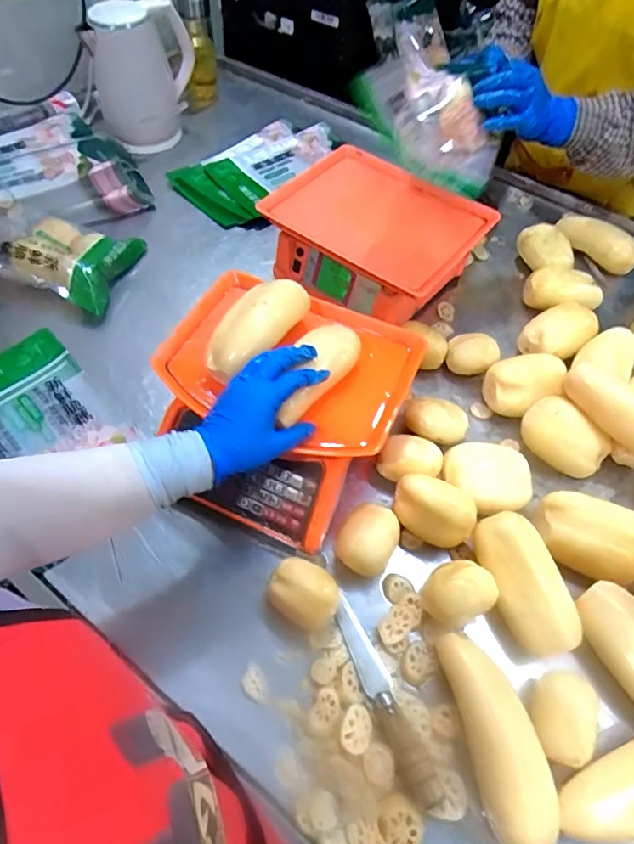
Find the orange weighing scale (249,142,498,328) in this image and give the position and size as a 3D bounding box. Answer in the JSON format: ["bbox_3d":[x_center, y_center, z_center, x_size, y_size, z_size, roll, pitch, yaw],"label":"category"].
[{"bbox_3d":[0.090,-0.276,0.812,0.267,0.130,0.252,32,61,18],"label":"orange weighing scale"}]

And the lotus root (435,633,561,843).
[{"bbox_3d":[0.169,0.299,0.492,0.068,0.065,0.178,-9,57,-8],"label":"lotus root"}]

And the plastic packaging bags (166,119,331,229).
[{"bbox_3d":[-0.101,-0.520,1.025,0.186,0.043,0.349,37,63,20],"label":"plastic packaging bags"}]

